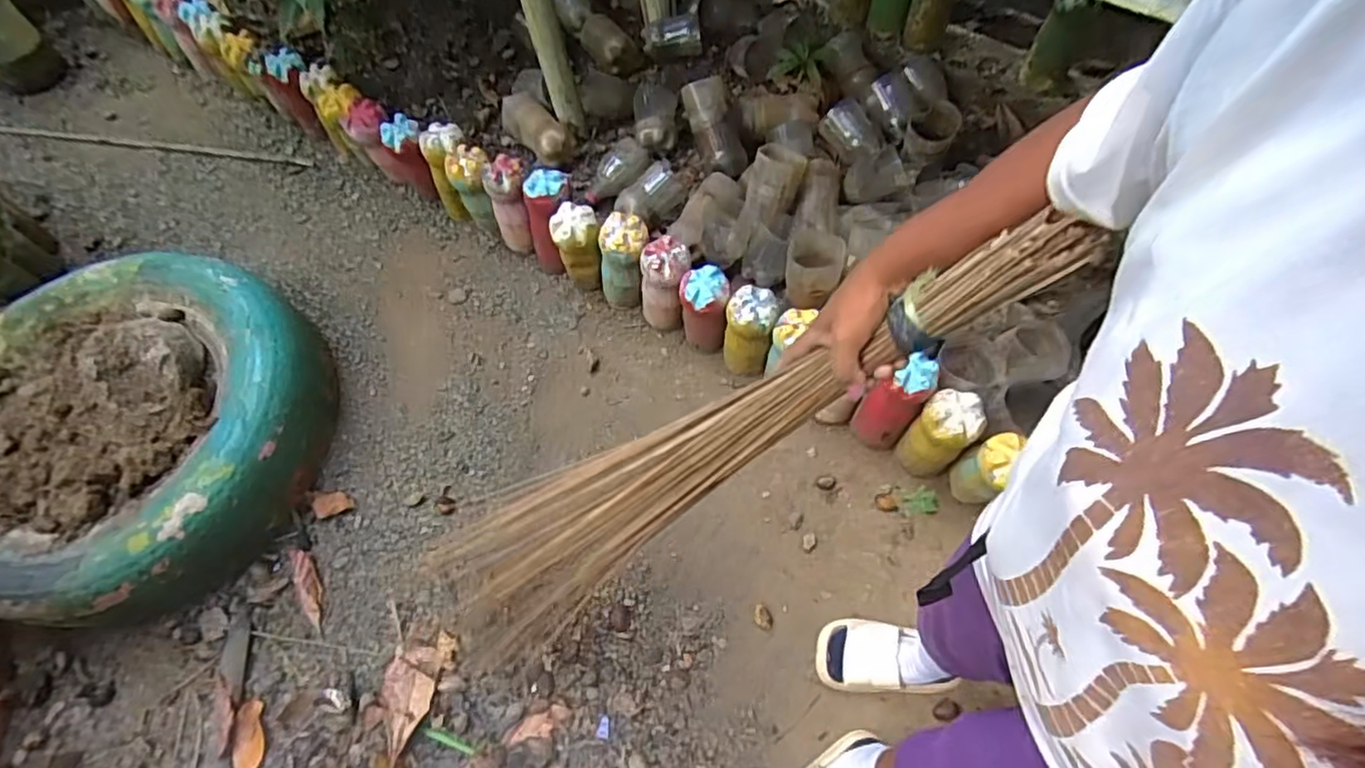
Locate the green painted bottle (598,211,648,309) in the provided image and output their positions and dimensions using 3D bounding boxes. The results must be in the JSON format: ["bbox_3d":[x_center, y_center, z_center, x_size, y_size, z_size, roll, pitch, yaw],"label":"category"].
[{"bbox_3d":[-0.115,-0.231,1.291,0.101,0.225,0.076,-4,63,0],"label":"green painted bottle"}]

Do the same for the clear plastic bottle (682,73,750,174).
[{"bbox_3d":[0.072,-0.533,1.367,0.089,0.073,0.203,-28,103,-13],"label":"clear plastic bottle"}]

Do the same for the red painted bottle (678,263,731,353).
[{"bbox_3d":[0.037,-0.131,1.245,0.092,0.233,0.086,-3,65,-1],"label":"red painted bottle"}]

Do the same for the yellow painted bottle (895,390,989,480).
[{"bbox_3d":[0.417,0.095,1.104,0.091,0.229,0.085,-1,63,2],"label":"yellow painted bottle"}]

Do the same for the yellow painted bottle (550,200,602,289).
[{"bbox_3d":[-0.201,-0.257,1.313,0.097,0.219,0.078,6,65,3],"label":"yellow painted bottle"}]

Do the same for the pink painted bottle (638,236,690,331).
[{"bbox_3d":[-0.035,-0.188,1.275,0.094,0.222,0.080,6,65,3],"label":"pink painted bottle"}]

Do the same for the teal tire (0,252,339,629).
[{"bbox_3d":[-0.995,0.068,1.192,0.639,0.180,0.630,-1,63,2],"label":"teal tire"}]

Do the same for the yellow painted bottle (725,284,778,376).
[{"bbox_3d":[0.119,-0.095,1.214,0.087,0.188,0.084,2,63,4],"label":"yellow painted bottle"}]

